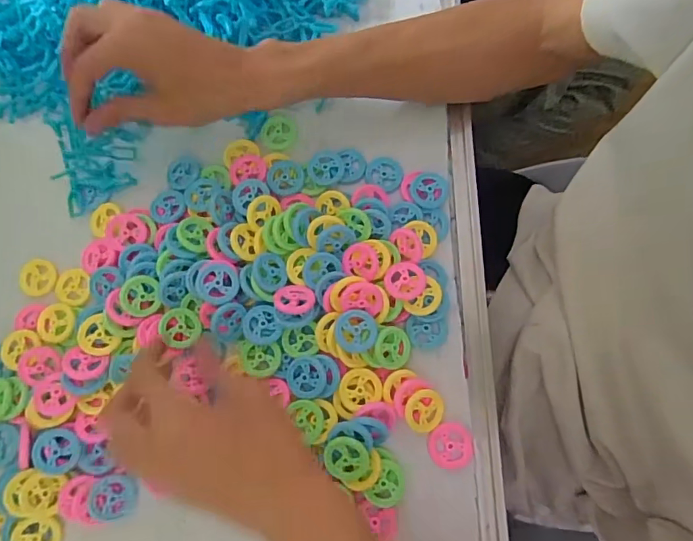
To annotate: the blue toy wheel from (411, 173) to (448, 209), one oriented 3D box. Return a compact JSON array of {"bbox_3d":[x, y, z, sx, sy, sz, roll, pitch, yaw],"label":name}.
[{"bbox_3d":[0.065,-0.062,0.371,0.028,0.007,0.028,0,77,2],"label":"blue toy wheel"}]

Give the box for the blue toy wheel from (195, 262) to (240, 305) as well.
[{"bbox_3d":[-0.093,0.009,0.344,0.030,0.007,0.030,2,78,-10],"label":"blue toy wheel"}]

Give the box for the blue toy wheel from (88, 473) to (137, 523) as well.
[{"bbox_3d":[-0.159,0.155,0.326,0.028,0.009,0.030,0,77,2],"label":"blue toy wheel"}]

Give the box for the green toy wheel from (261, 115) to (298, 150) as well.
[{"bbox_3d":[-0.056,-0.114,0.396,0.029,0.008,0.029,0,77,2],"label":"green toy wheel"}]

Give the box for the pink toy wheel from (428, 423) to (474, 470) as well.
[{"bbox_3d":[0.072,0.121,0.330,0.030,0.007,0.029,0,77,2],"label":"pink toy wheel"}]

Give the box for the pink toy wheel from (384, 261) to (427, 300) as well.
[{"bbox_3d":[0.043,0.006,0.344,0.030,0.004,0.029,0,77,2],"label":"pink toy wheel"}]

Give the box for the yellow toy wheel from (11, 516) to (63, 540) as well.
[{"bbox_3d":[-0.209,0.181,0.321,0.031,0.005,0.028,-2,81,-15],"label":"yellow toy wheel"}]

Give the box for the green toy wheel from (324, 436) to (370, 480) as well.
[{"bbox_3d":[0.001,0.123,0.313,0.027,0.008,0.029,0,77,2],"label":"green toy wheel"}]

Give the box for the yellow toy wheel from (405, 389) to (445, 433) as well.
[{"bbox_3d":[0.054,0.097,0.331,0.027,0.010,0.028,0,77,2],"label":"yellow toy wheel"}]

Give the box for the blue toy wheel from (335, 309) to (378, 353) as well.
[{"bbox_3d":[0.007,0.043,0.335,0.029,0.010,0.029,-2,77,1],"label":"blue toy wheel"}]

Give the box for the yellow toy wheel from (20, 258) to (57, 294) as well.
[{"bbox_3d":[-0.240,0.005,0.372,0.028,0.005,0.029,0,77,2],"label":"yellow toy wheel"}]

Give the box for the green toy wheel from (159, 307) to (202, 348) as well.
[{"bbox_3d":[-0.121,0.041,0.348,0.029,0.004,0.030,0,67,-18],"label":"green toy wheel"}]

